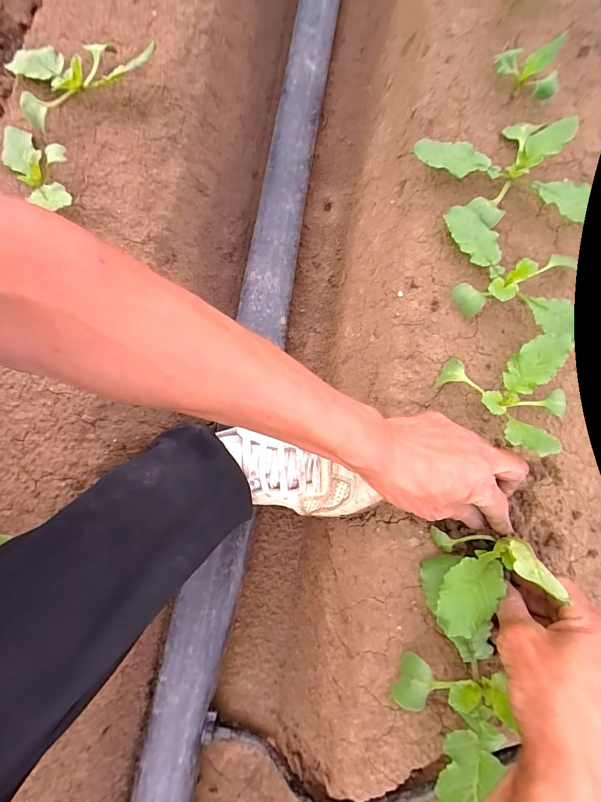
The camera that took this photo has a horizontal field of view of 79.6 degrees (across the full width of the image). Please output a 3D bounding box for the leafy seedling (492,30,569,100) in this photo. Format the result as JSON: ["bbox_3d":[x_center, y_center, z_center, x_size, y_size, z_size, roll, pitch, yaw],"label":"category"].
[{"bbox_3d":[0.244,-0.359,0.397,0.066,0.041,0.062,11,79,2],"label":"leafy seedling"}]

